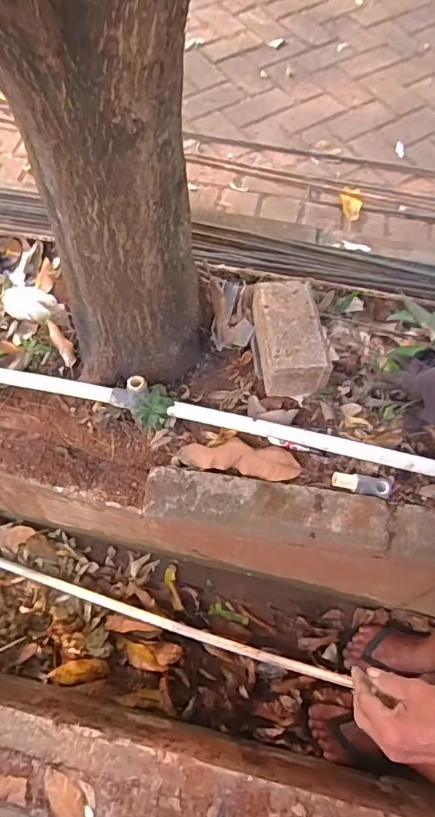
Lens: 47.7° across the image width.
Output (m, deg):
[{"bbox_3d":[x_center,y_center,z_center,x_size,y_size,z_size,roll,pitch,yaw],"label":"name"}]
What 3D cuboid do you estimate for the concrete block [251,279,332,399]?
[{"bbox_3d":[0.127,-0.134,0.880,0.110,0.071,0.218,-5,61,-5],"label":"concrete block"}]

